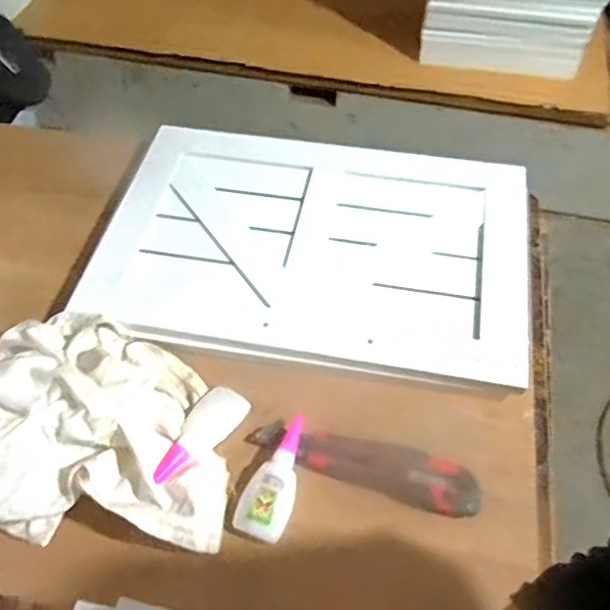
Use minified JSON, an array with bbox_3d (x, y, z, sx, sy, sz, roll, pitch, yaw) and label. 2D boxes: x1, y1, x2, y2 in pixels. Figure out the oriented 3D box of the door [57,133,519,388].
[{"bbox_3d":[0.008,-0.071,0.598,0.423,0.019,0.276,10,53,8],"label":"door"}]

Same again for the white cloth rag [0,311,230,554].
[{"bbox_3d":[-0.168,0.090,0.481,0.215,0.070,0.186,3,53,4],"label":"white cloth rag"}]

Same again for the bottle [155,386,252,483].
[{"bbox_3d":[-0.090,0.107,0.493,0.037,0.019,0.099,32,60,23],"label":"bottle"}]

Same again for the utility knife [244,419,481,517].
[{"bbox_3d":[0.048,0.125,0.482,0.186,0.017,0.042,18,57,12],"label":"utility knife"}]

